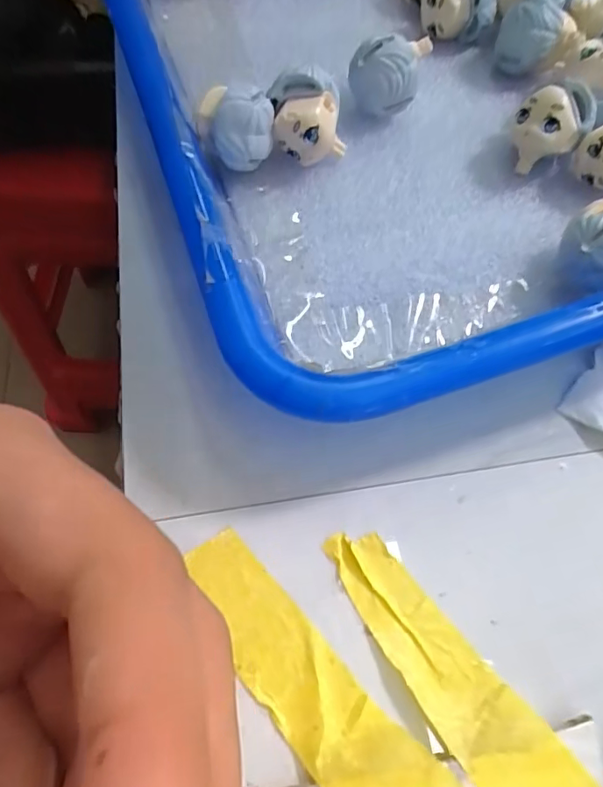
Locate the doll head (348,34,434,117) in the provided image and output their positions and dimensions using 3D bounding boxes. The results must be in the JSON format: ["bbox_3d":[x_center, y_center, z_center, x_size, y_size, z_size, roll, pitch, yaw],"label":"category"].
[{"bbox_3d":[0.030,-0.111,0.182,0.022,0.025,0.029,19,65,9],"label":"doll head"}]

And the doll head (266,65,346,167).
[{"bbox_3d":[0.002,-0.087,0.169,0.022,0.026,0.017,-9,64,-5],"label":"doll head"}]

